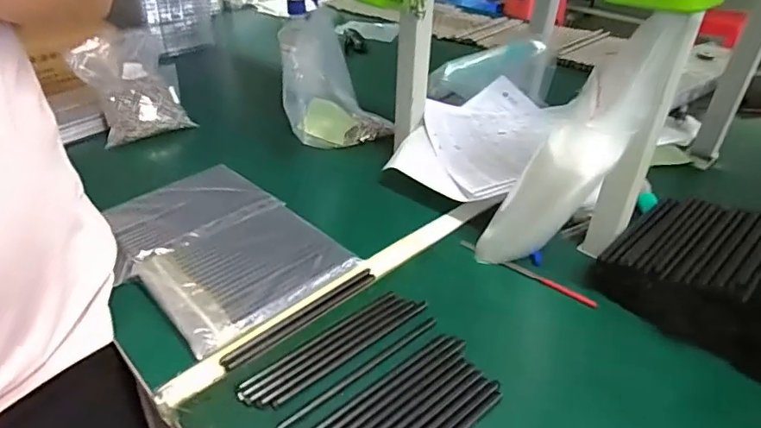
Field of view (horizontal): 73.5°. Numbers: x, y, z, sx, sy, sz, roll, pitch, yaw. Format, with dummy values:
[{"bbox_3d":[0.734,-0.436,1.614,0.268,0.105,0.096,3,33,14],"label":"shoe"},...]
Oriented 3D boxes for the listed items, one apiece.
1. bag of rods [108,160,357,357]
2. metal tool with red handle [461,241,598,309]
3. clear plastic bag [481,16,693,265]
[{"bbox_3d":[-0.189,0.024,0.577,0.188,0.019,0.293,-29,44,-36],"label":"bag of rods"},{"bbox_3d":[0.154,0.062,0.552,0.151,0.006,0.008,25,41,31],"label":"metal tool with red handle"},{"bbox_3d":[0.193,-0.046,0.493,0.096,0.285,0.106,27,37,-2],"label":"clear plastic bag"}]

